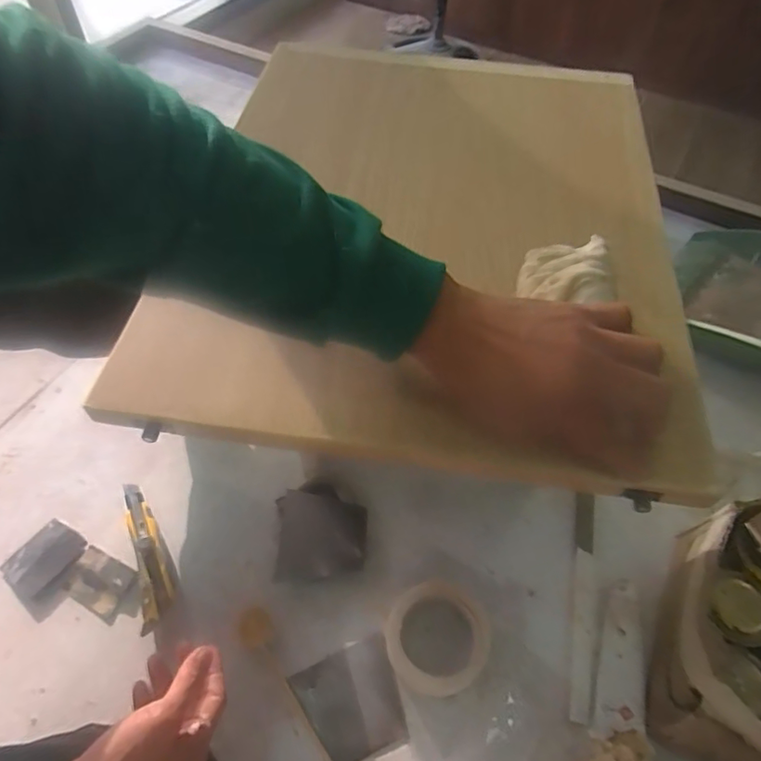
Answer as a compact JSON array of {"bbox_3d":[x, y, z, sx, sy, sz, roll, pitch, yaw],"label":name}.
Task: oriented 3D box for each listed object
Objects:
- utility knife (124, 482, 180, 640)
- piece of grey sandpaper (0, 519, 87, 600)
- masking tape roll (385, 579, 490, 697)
[{"bbox_3d":[-0.268,0.198,0.654,0.040,0.016,0.177,-18,57,-13],"label":"utility knife"},{"bbox_3d":[-0.387,0.205,0.646,0.066,0.010,0.081,34,61,21],"label":"piece of grey sandpaper"},{"bbox_3d":[0.059,0.274,0.593,0.104,0.055,0.102,0,55,-1],"label":"masking tape roll"}]

